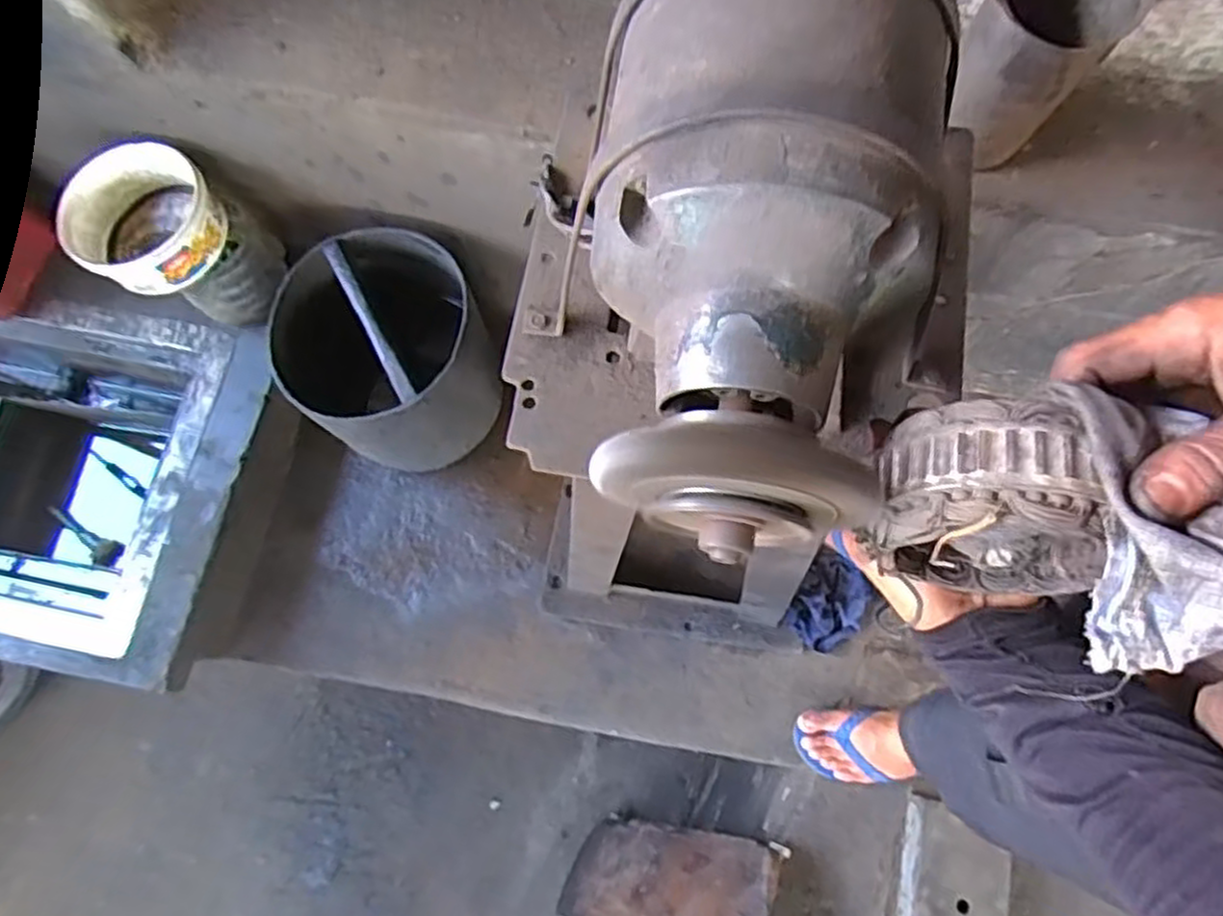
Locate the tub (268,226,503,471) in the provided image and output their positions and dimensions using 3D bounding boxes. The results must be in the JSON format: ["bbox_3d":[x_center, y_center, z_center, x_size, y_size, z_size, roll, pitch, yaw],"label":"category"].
[{"bbox_3d":[-0.341,-0.164,1.166,0.287,0.244,0.297,0,74,2],"label":"tub"}]

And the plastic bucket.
[{"bbox_3d":[-0.639,-0.314,1.110,0.203,0.212,0.207,0,74,2],"label":"plastic bucket"}]

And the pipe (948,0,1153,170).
[{"bbox_3d":[0.391,-0.378,0.707,0.111,0.186,0.127,41,79,12],"label":"pipe"}]

